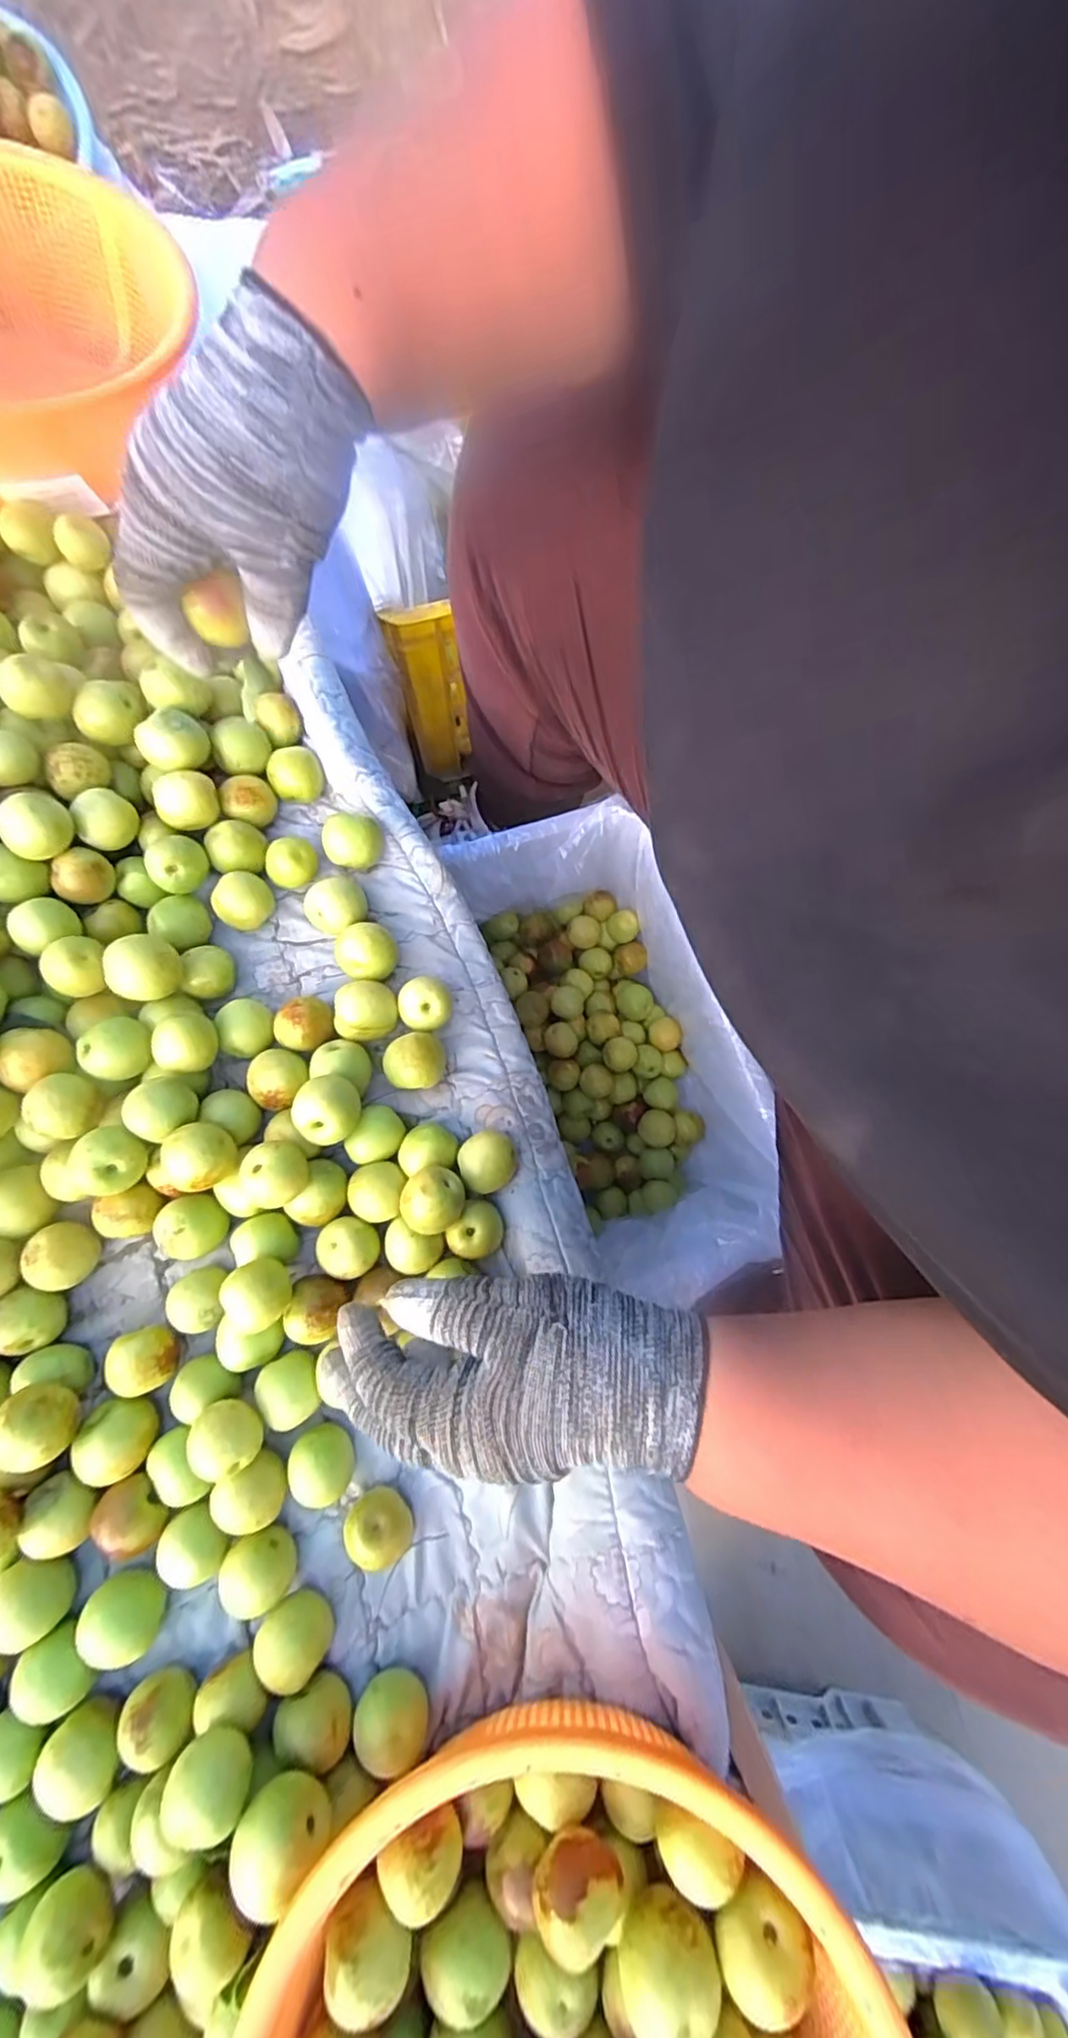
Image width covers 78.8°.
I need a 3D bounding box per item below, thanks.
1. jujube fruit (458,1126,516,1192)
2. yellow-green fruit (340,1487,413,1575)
[{"bbox_3d":[-0.027,0.084,0.385,0.033,0.029,0.034,0,77,-1],"label":"jujube fruit"},{"bbox_3d":[-0.082,0.269,0.343,0.033,0.027,0.030,0,77,-1],"label":"yellow-green fruit"}]

